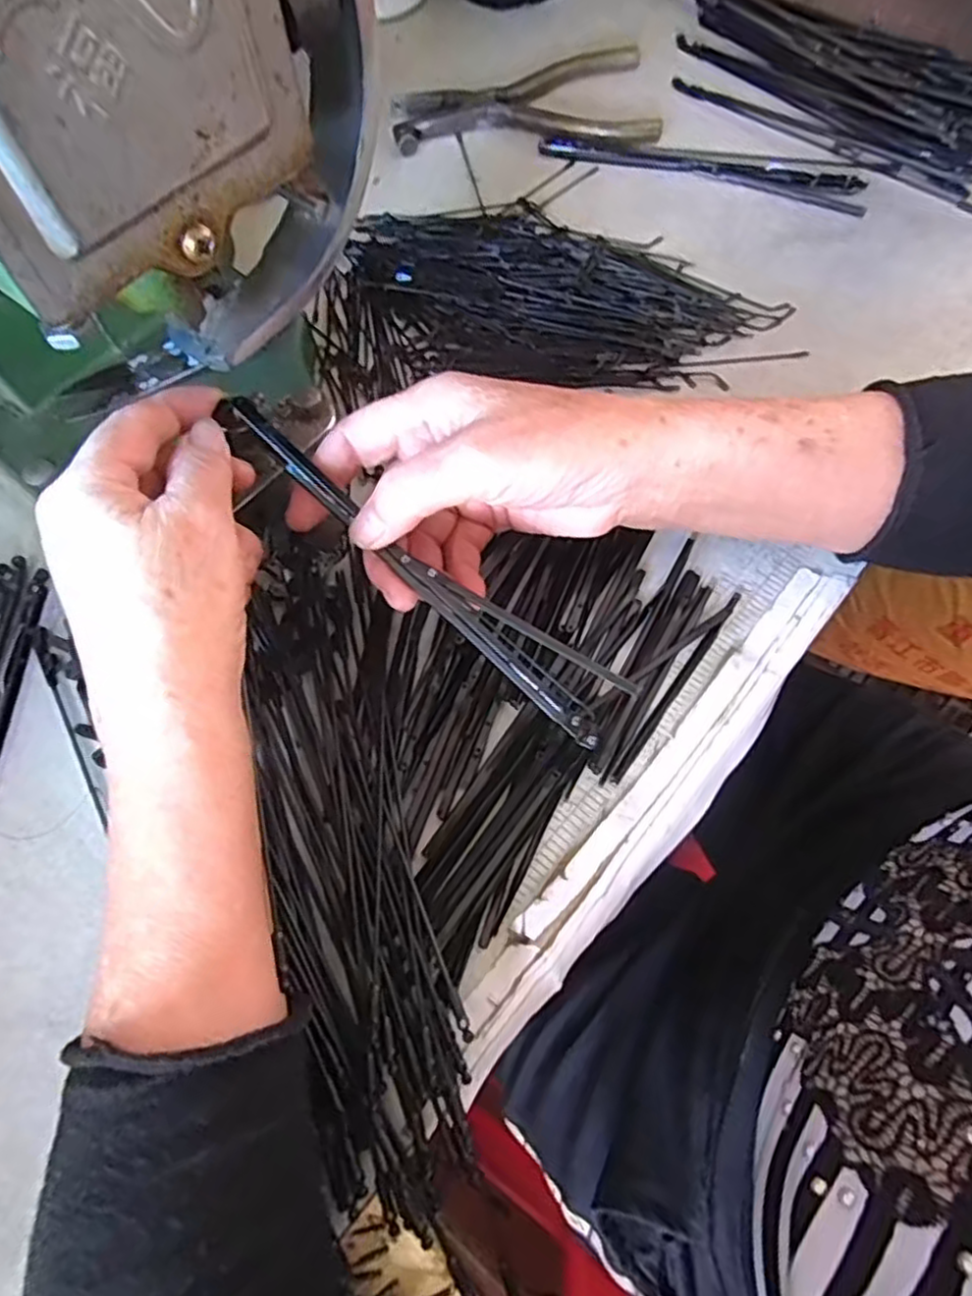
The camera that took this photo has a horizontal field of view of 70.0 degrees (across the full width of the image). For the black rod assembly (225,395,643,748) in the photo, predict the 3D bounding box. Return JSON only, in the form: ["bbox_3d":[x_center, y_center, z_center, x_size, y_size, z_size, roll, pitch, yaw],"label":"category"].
[{"bbox_3d":[-0.027,-0.033,0.258,0.185,0.008,0.027,39,74,6],"label":"black rod assembly"}]

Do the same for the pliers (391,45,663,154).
[{"bbox_3d":[0.022,-0.335,0.422,0.154,0.010,0.082,-1,68,1],"label":"pliers"}]

